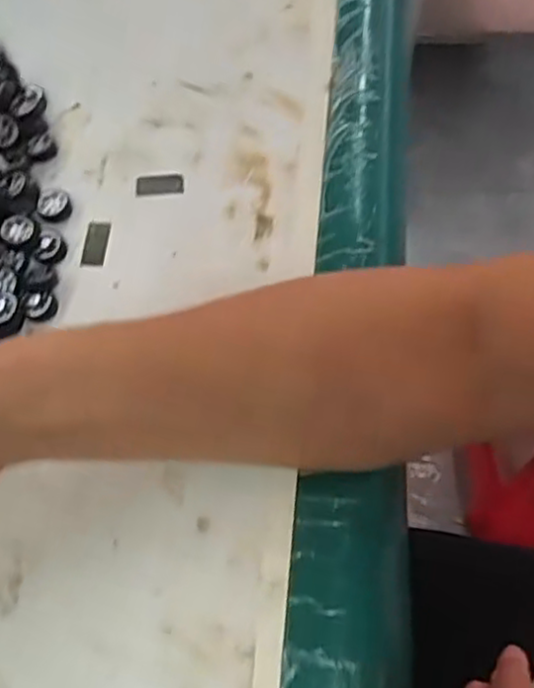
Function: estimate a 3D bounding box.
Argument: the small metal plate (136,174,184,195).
[{"bbox_3d":[-0.062,-0.093,0.404,0.027,0.004,0.013,-1,66,3],"label":"small metal plate"}]

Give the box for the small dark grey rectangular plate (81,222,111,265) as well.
[{"bbox_3d":[-0.096,-0.057,0.392,0.013,0.004,0.027,6,67,6],"label":"small dark grey rectangular plate"}]

